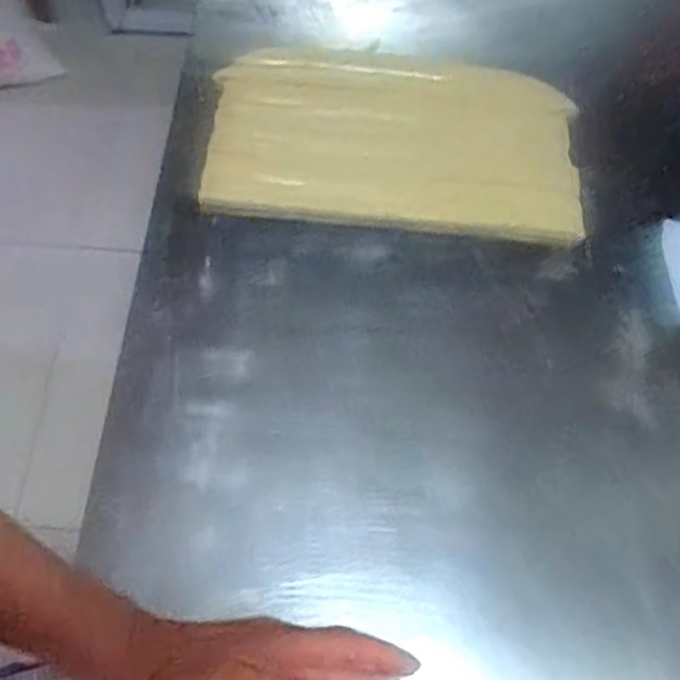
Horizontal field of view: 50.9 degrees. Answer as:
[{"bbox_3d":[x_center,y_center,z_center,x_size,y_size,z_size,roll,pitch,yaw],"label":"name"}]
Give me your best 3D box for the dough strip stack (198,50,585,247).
[{"bbox_3d":[0.053,-0.201,0.685,0.335,0.016,0.229,6,61,-1],"label":"dough strip stack"}]

